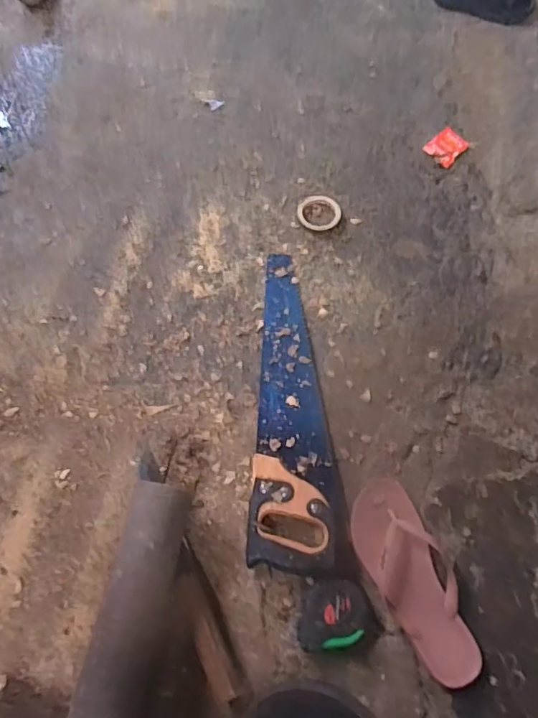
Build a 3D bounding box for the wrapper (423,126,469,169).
[{"bbox_3d":[0.304,-0.363,0.902,0.056,0.017,0.056,-39,75,-13],"label":"wrapper"}]

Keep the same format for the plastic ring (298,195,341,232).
[{"bbox_3d":[0.082,-0.239,0.860,0.070,0.004,0.068,0,70,0],"label":"plastic ring"}]

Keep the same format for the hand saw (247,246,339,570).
[{"bbox_3d":[0.039,0.052,0.735,0.108,0.021,0.453,2,64,3],"label":"hand saw"}]

